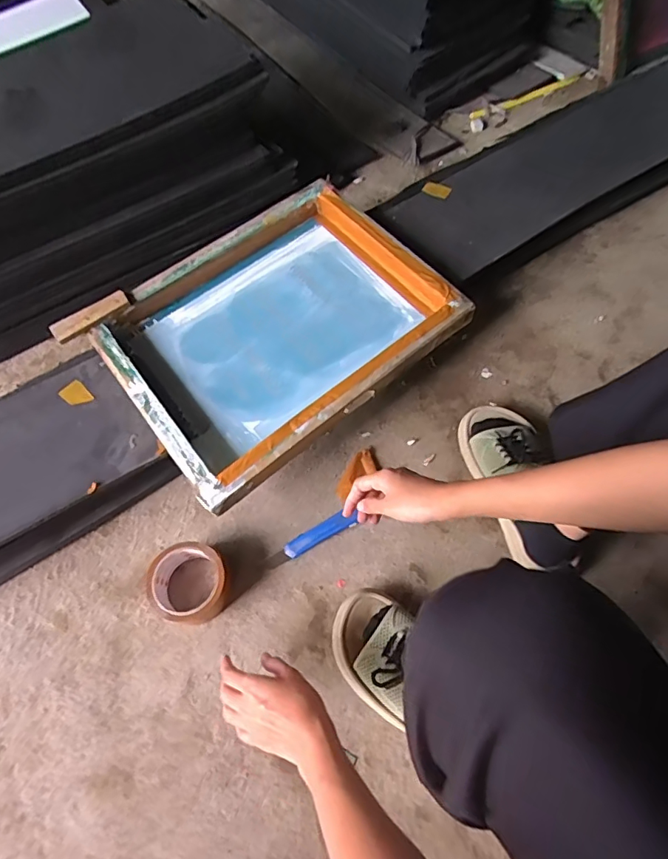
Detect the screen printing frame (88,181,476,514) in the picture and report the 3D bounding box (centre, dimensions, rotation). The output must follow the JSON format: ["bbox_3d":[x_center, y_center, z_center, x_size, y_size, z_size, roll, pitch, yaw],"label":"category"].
[{"bbox_3d":[-0.077,-0.148,0.709,0.441,0.044,0.334,-37,68,-14],"label":"screen printing frame"}]

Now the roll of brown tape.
[{"bbox_3d":[-0.181,0.192,0.619,0.091,0.052,0.092,-1,64,3],"label":"roll of brown tape"}]

